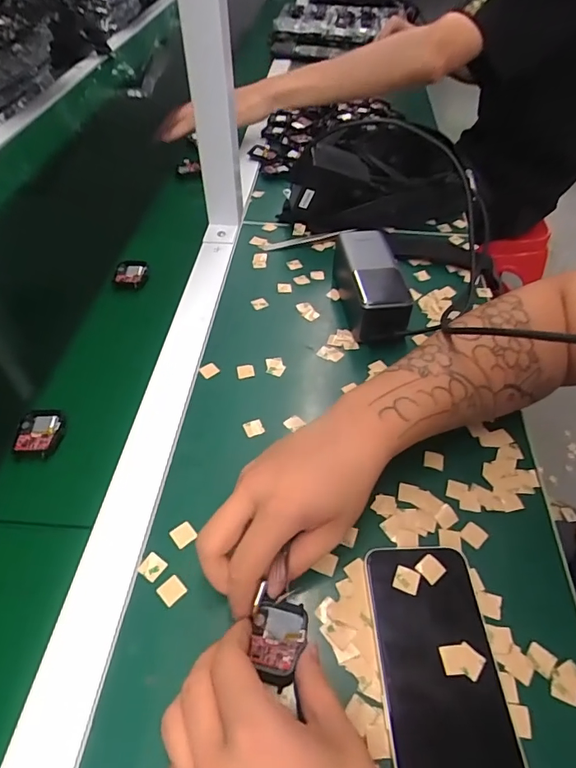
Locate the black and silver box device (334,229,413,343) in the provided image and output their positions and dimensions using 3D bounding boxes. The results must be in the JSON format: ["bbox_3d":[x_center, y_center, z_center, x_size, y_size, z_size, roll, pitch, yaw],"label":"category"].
[{"bbox_3d":[0.087,-0.106,0.498,0.056,0.056,0.149,-1,50,-1],"label":"black and silver box device"}]

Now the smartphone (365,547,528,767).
[{"bbox_3d":[0.091,0.170,0.282,0.070,0.008,0.144,-2,50,-2],"label":"smartphone"}]

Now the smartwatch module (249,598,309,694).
[{"bbox_3d":[-0.006,0.158,0.291,0.033,0.018,0.044,7,50,5],"label":"smartwatch module"}]

